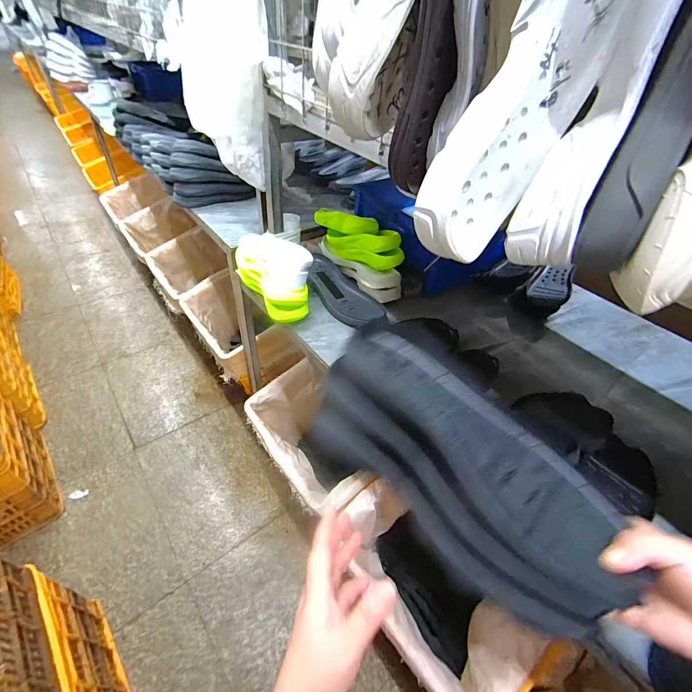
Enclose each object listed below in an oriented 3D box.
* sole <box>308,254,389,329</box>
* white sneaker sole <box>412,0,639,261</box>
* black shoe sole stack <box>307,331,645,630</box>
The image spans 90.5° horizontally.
[{"bbox_3d":[-0.025,-0.141,0.845,0.110,0.028,0.277,-24,52,-29],"label":"sole"},{"bbox_3d":[0.146,-0.199,0.235,0.096,0.287,0.056,-6,40,-47],"label":"white sneaker sole"},{"bbox_3d":[0.095,0.101,0.323,0.129,0.077,0.273,-29,54,-32],"label":"black shoe sole stack"}]

